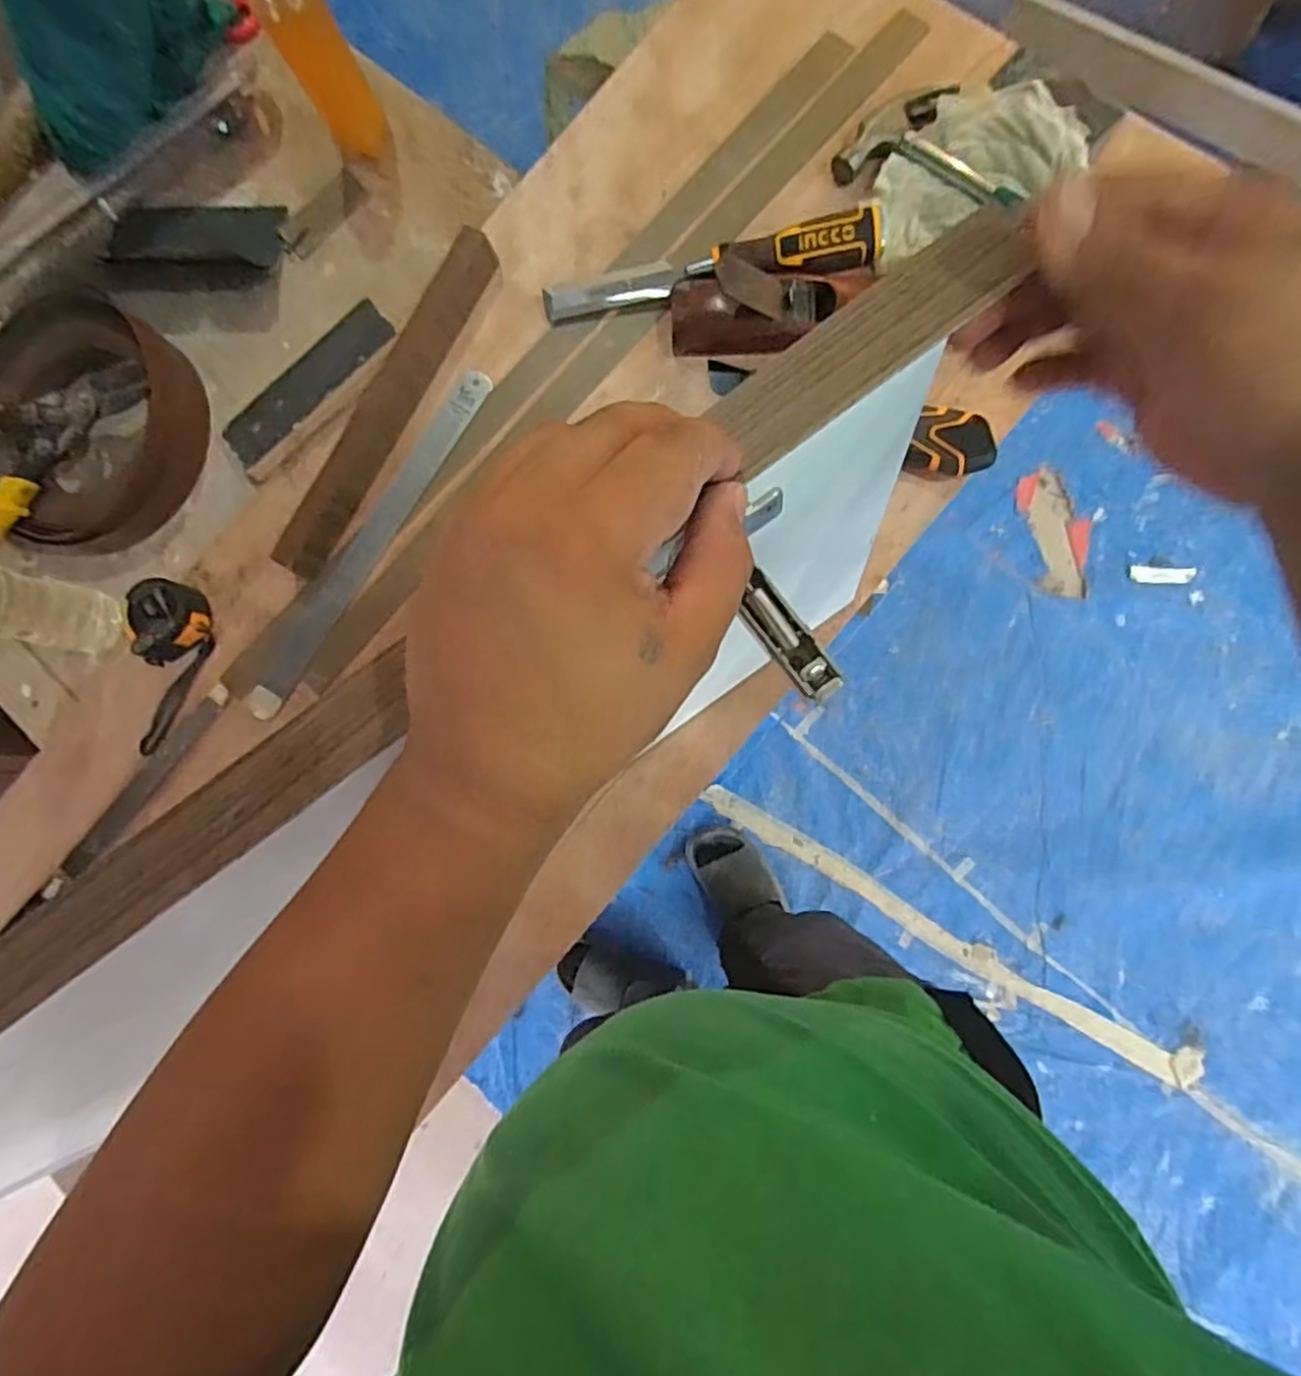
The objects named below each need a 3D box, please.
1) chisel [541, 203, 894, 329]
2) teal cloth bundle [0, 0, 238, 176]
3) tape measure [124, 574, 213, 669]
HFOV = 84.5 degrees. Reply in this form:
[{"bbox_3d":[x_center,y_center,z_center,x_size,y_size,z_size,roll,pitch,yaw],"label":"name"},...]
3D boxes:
[{"bbox_3d":[0.045,-0.335,0.572,0.266,0.040,0.041,-5,83,7],"label":"chisel"},{"bbox_3d":[-0.489,-0.581,0.611,0.144,0.139,0.205,41,90,9],"label":"teal cloth bundle"},{"bbox_3d":[-0.401,-0.057,0.594,0.060,0.033,0.057,-1,84,7],"label":"tape measure"}]

